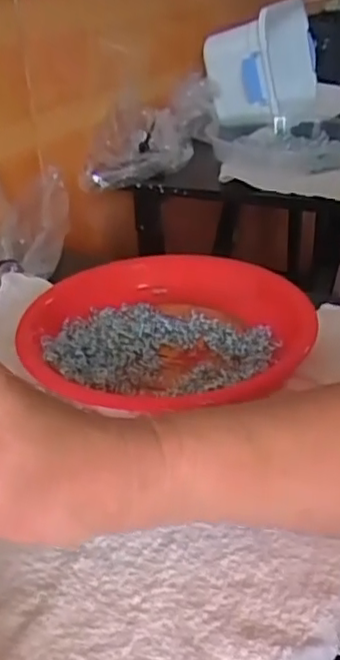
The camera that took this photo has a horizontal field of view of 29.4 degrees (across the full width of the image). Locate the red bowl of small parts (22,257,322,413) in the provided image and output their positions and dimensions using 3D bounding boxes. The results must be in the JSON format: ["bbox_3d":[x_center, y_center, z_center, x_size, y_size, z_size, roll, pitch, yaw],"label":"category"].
[{"bbox_3d":[-0.002,-0.005,0.519,0.212,0.038,0.223,-2,31,1],"label":"red bowl of small parts"}]

